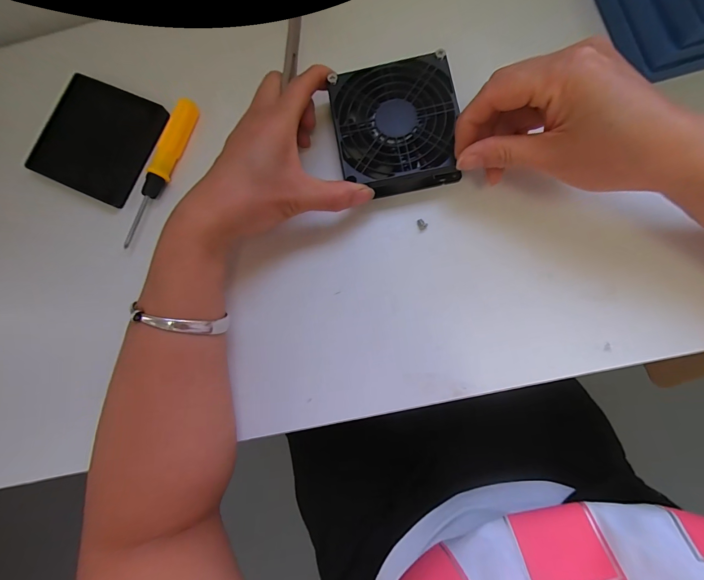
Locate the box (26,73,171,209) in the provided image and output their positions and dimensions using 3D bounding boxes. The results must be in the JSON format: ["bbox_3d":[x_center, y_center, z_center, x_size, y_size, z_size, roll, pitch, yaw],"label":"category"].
[{"bbox_3d":[-0.219,-0.130,0.292,0.101,0.012,0.095,24,85,8],"label":"box"}]

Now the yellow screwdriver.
[{"bbox_3d":[-0.161,-0.100,0.280,0.015,0.014,0.132,18,85,7],"label":"yellow screwdriver"}]

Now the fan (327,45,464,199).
[{"bbox_3d":[0.034,-0.123,0.259,0.089,0.029,0.094,-11,82,4],"label":"fan"}]

